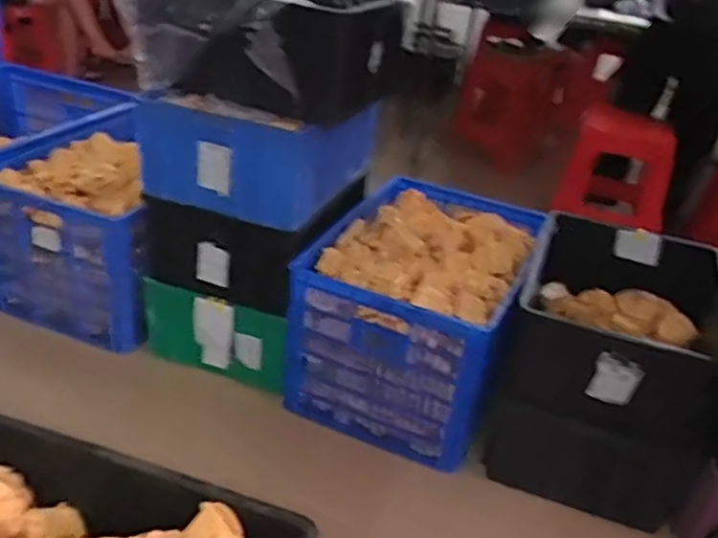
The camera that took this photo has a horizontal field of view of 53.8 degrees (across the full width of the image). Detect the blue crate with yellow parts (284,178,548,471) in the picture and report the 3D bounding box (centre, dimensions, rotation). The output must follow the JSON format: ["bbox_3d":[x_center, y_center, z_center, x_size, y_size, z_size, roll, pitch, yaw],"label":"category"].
[{"bbox_3d":[0.174,0.065,1.871,0.457,0.403,0.716,16,31,16],"label":"blue crate with yellow parts"}]

